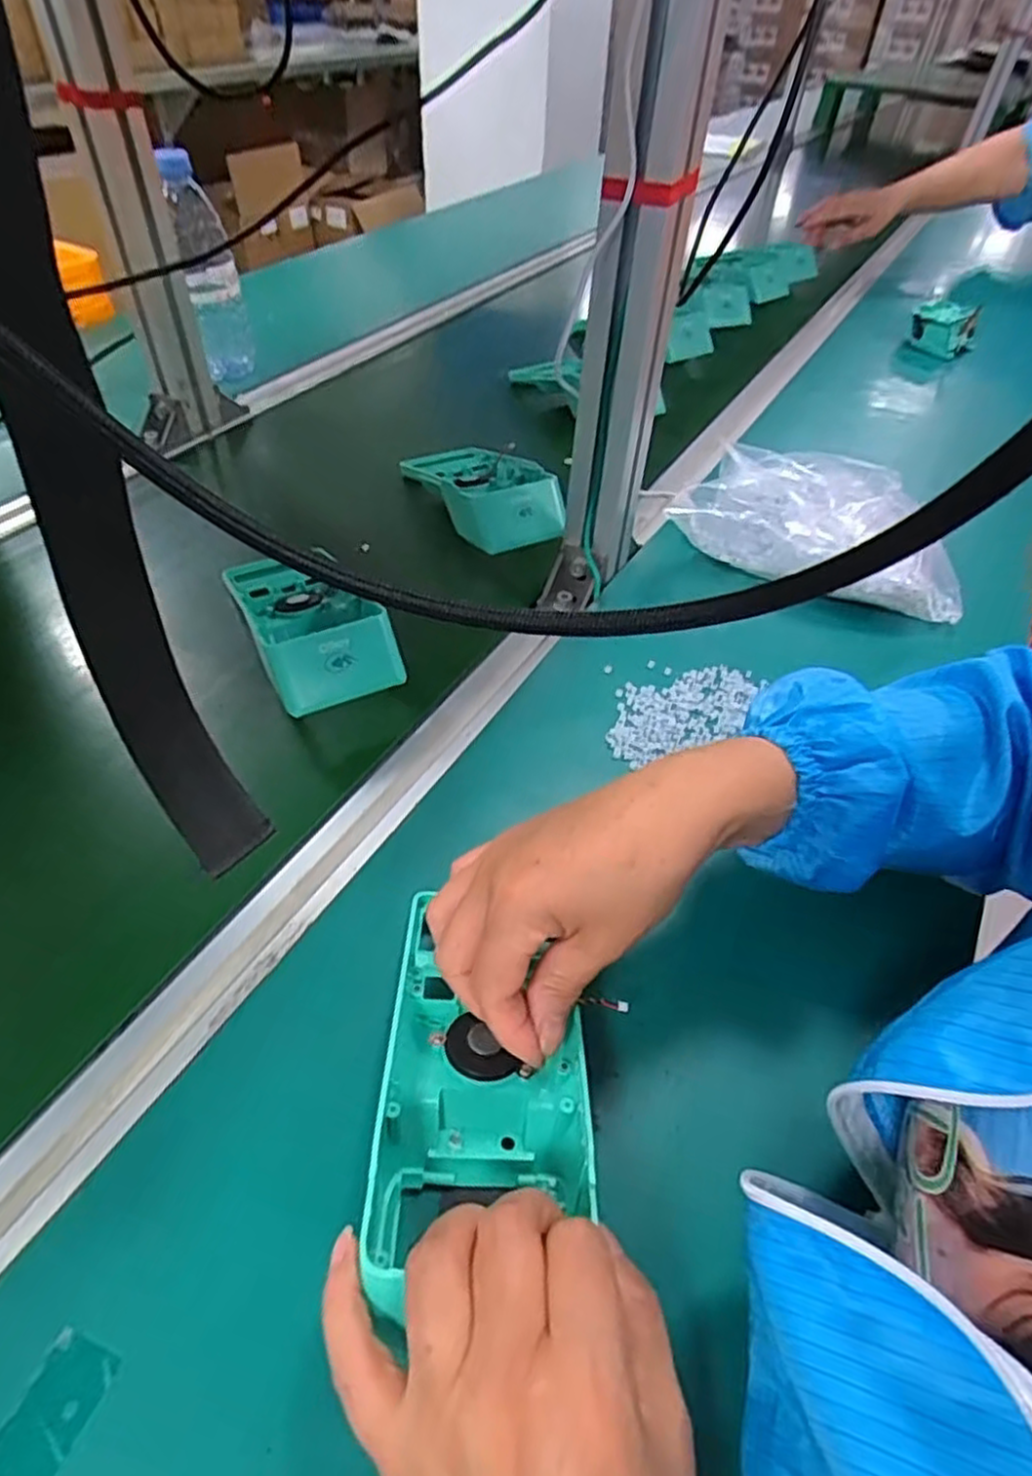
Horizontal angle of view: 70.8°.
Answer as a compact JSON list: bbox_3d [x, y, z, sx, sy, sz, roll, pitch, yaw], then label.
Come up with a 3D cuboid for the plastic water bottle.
[{"bbox_3d":[-0.318,-0.471,0.755,0.056,0.205,0.053,-4,49,-6],"label":"plastic water bottle"}]

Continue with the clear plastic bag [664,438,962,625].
[{"bbox_3d":[0.243,-0.169,0.577,0.224,0.064,0.095,23,51,17],"label":"clear plastic bag"}]

